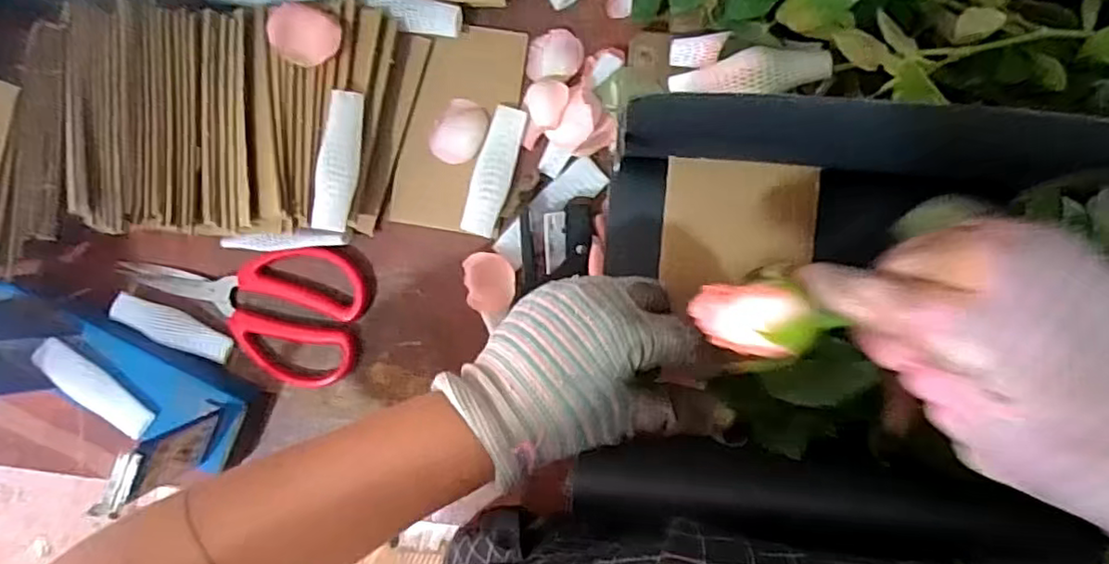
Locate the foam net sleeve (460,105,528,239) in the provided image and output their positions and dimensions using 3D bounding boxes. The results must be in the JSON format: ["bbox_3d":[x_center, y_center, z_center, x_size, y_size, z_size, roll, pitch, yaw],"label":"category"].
[{"bbox_3d":[-0.041,-0.074,0.427,0.025,0.008,0.087,16,95,3],"label":"foam net sleeve"}]

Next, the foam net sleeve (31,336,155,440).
[{"bbox_3d":[-0.320,0.076,0.441,0.088,0.018,0.021,42,96,1],"label":"foam net sleeve"}]

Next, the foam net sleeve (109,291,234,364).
[{"bbox_3d":[-0.278,0.035,0.458,0.084,0.015,0.021,24,96,3],"label":"foam net sleeve"}]

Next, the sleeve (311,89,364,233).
[{"bbox_3d":[-0.140,-0.078,0.406,0.022,0.012,0.088,11,95,4],"label":"sleeve"}]

